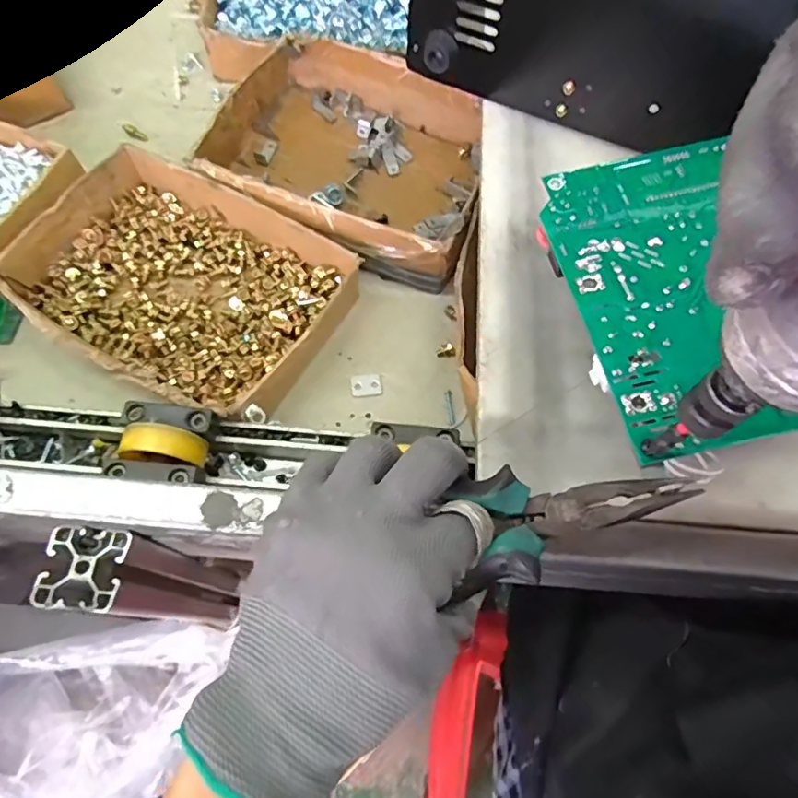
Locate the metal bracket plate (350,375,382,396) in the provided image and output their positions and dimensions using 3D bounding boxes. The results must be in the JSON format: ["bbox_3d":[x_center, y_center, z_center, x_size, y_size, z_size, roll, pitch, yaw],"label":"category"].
[{"bbox_3d":[-0.024,-0.010,0.384,0.022,0.004,0.016,-5,66,-4],"label":"metal bracket plate"}]

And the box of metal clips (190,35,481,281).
[{"bbox_3d":[-0.033,-0.199,0.438,0.216,0.053,0.185,20,67,6],"label":"box of metal clips"}]

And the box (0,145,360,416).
[{"bbox_3d":[-0.150,-0.080,0.381,0.226,0.041,0.155,25,68,9],"label":"box"}]

